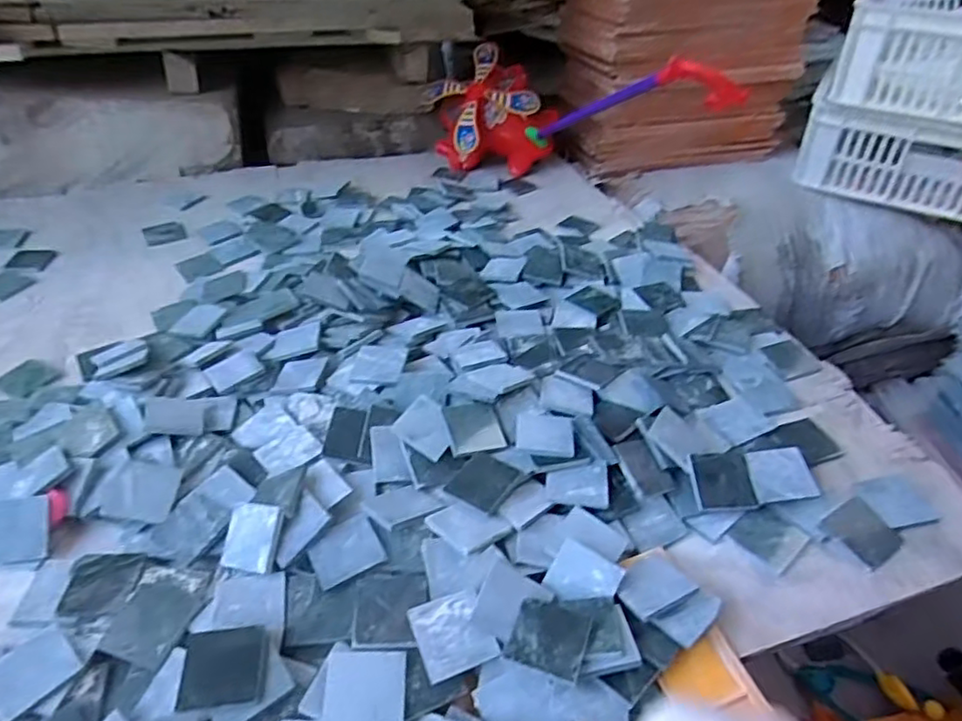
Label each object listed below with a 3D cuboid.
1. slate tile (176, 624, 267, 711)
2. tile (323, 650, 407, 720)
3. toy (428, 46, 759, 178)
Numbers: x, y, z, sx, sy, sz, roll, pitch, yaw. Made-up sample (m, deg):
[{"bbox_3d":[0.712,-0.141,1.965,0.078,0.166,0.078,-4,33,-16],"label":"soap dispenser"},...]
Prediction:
[{"bbox_3d":[-0.168,0.199,0.420,0.054,0.005,0.047,-6,54,0],"label":"slate tile"},{"bbox_3d":[-0.074,0.212,0.413,0.050,0.004,0.051,-2,47,-1],"label":"tile"},{"bbox_3d":[0.119,-0.375,0.929,0.170,0.211,0.583,-21,23,-24],"label":"toy"}]

